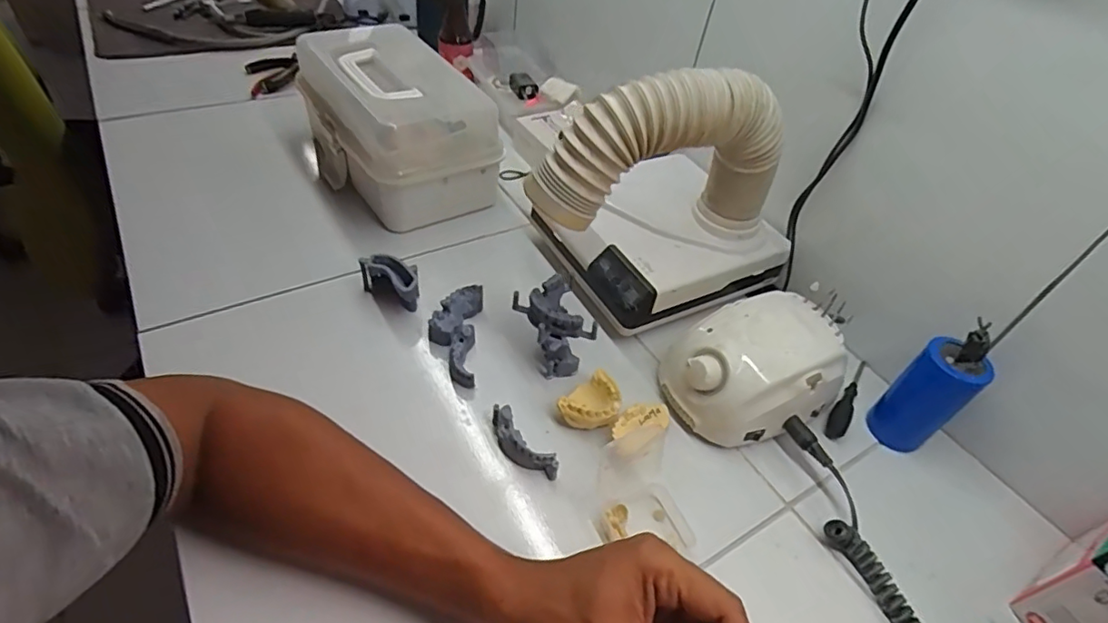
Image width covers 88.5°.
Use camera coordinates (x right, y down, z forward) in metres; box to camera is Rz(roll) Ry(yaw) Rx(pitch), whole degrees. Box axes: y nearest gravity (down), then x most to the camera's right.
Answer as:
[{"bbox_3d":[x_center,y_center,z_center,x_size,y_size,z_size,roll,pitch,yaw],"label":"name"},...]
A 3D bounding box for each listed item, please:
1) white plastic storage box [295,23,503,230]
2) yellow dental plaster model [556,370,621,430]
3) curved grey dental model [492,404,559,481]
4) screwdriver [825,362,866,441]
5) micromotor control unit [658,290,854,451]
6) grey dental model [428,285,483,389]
[{"bbox_3d":[-0.198,-0.227,0.680,0.153,0.133,0.257,-27,56,-30],"label":"white plastic storage box"},{"bbox_3d":[0.035,0.079,0.491,0.045,0.025,0.056,30,48,18],"label":"yellow dental plaster model"},{"bbox_3d":[-0.027,0.110,0.462,0.024,0.027,0.073,-32,59,-34],"label":"curved grey dental model"},{"bbox_3d":[0.285,0.083,0.543,0.021,0.019,0.116,36,50,22],"label":"screwdriver"},{"bbox_3d":[0.176,0.048,0.498,0.140,0.071,0.101,-14,50,-22],"label":"micromotor control unit"},{"bbox_3d":[-0.094,0.023,0.535,0.045,0.029,0.109,5,46,-7],"label":"grey dental model"}]

